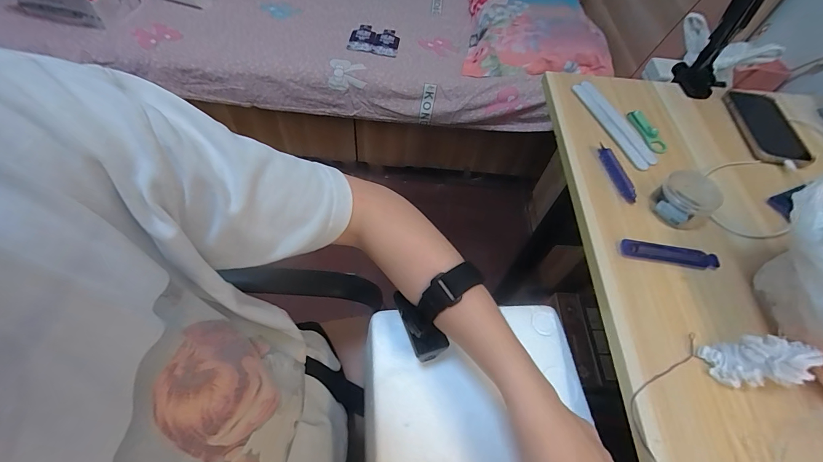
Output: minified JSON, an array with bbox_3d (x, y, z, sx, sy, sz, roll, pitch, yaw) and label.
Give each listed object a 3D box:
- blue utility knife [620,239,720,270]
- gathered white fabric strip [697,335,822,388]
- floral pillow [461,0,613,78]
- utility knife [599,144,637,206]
[{"bbox_3d":[0.283,0.027,0.387,0.103,0.007,0.020,11,57,1],"label":"blue utility knife"},{"bbox_3d":[0.305,0.115,0.309,0.060,0.047,0.040,-3,58,-6],"label":"gathered white fabric strip"},{"bbox_3d":[0.393,-0.704,1.162,0.393,0.117,0.607,8,57,0],"label":"floral pillow"},{"bbox_3d":[0.260,-0.074,0.446,0.014,0.011,0.089,-6,58,-9],"label":"utility knife"}]

